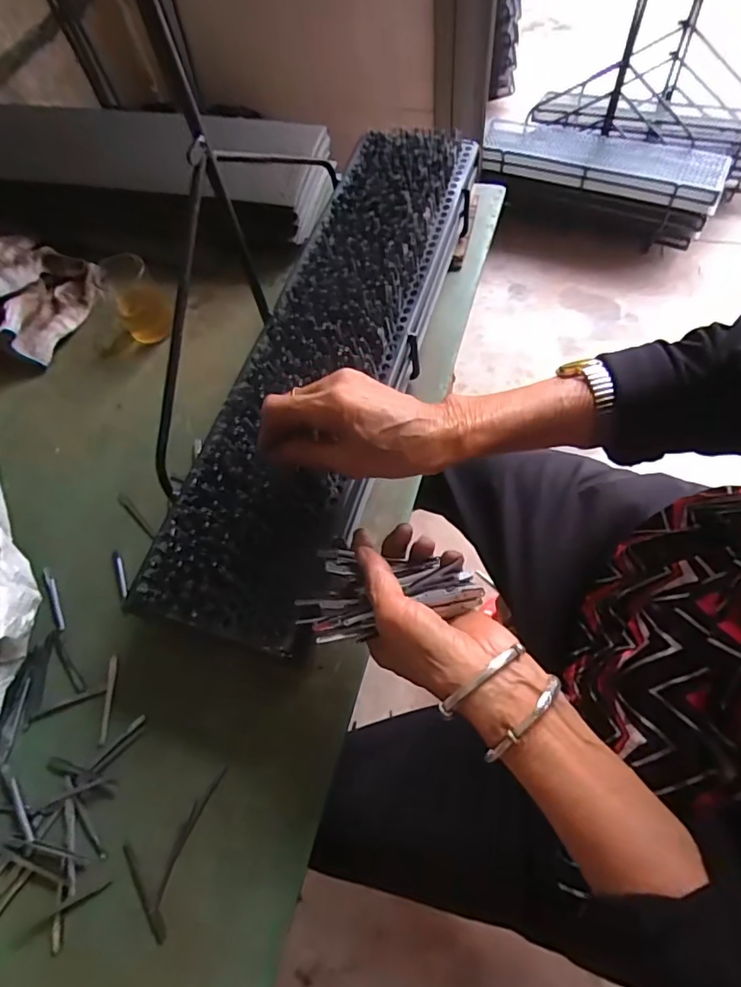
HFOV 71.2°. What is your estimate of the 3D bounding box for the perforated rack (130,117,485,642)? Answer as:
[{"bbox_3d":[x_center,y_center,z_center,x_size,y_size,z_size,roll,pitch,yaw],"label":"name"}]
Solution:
[{"bbox_3d":[-0.034,-0.148,0.474,0.139,0.033,0.569,17,68,6],"label":"perforated rack"}]

